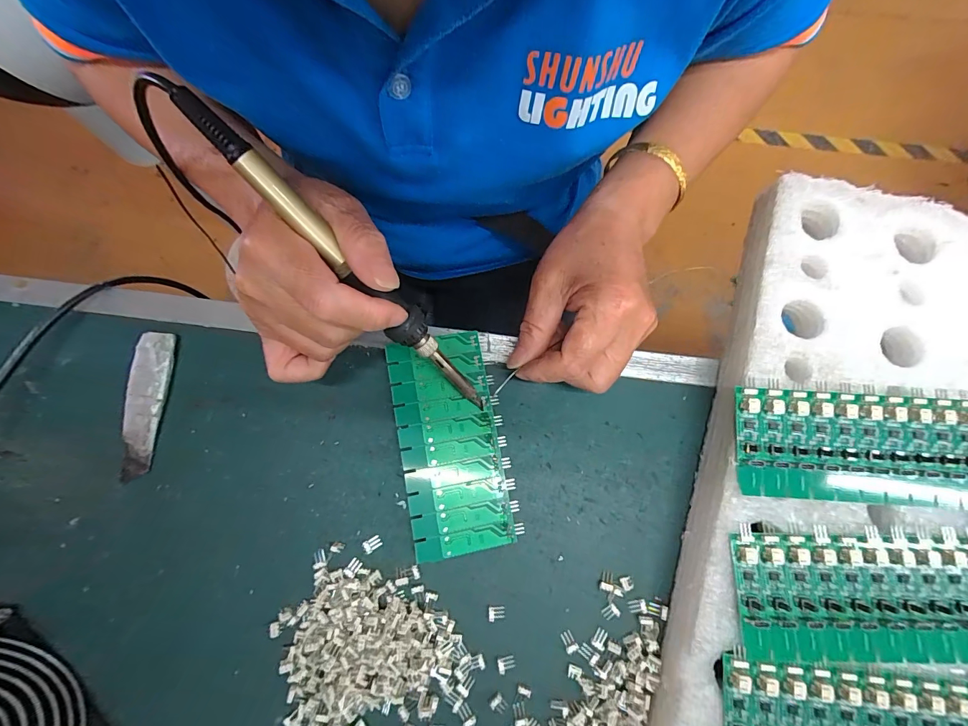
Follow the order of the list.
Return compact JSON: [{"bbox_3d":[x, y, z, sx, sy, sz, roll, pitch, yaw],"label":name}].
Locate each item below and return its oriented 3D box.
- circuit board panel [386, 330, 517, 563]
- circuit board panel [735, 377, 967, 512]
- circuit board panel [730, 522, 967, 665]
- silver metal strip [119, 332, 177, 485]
[{"bbox_3d":[-0.022,0.051,0.266,0.061,0.014,0.136,-10,80,-2],"label":"circuit board panel"},{"bbox_3d":[0.216,0.047,0.235,0.134,0.006,0.065,4,80,0],"label":"circuit board panel"},{"bbox_3d":[0.208,0.124,0.219,0.137,0.006,0.063,2,80,0],"label":"circuit board panel"},{"bbox_3d":[-0.227,0.028,0.271,0.023,0.004,0.097,5,83,-6],"label":"silver metal strip"}]

